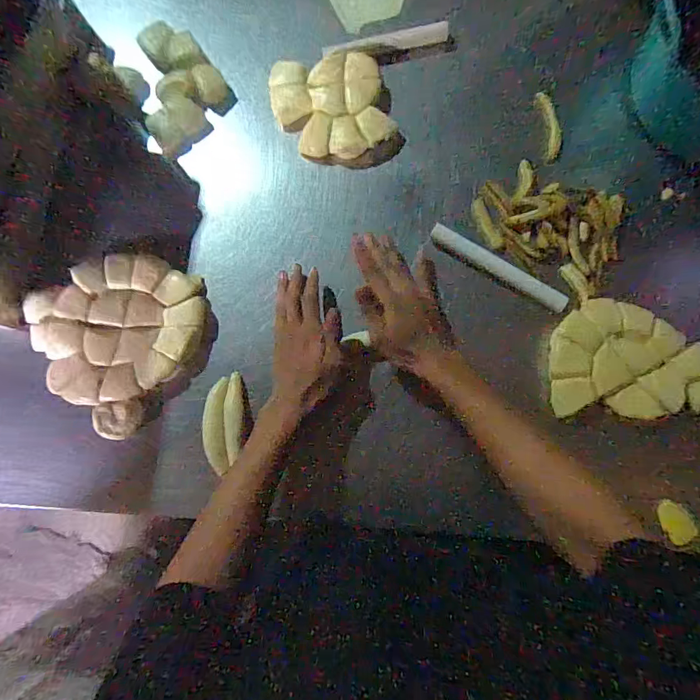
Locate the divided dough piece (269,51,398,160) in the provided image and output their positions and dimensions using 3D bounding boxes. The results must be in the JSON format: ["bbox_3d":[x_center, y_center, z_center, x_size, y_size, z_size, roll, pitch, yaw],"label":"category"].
[{"bbox_3d":[-0.026,-0.321,0.576,0.154,0.034,0.132,-1,81,3],"label":"divided dough piece"}]

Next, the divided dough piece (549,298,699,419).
[{"bbox_3d":[0.337,0.009,0.506,0.198,0.017,0.132,0,81,3],"label":"divided dough piece"}]

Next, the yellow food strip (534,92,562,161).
[{"bbox_3d":[0.260,-0.293,0.568,0.021,0.009,0.086,-15,93,0],"label":"yellow food strip"}]

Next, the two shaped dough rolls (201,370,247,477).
[{"bbox_3d":[-0.151,0.086,0.526,0.045,0.021,0.112,1,81,3],"label":"two shaped dough rolls"}]

